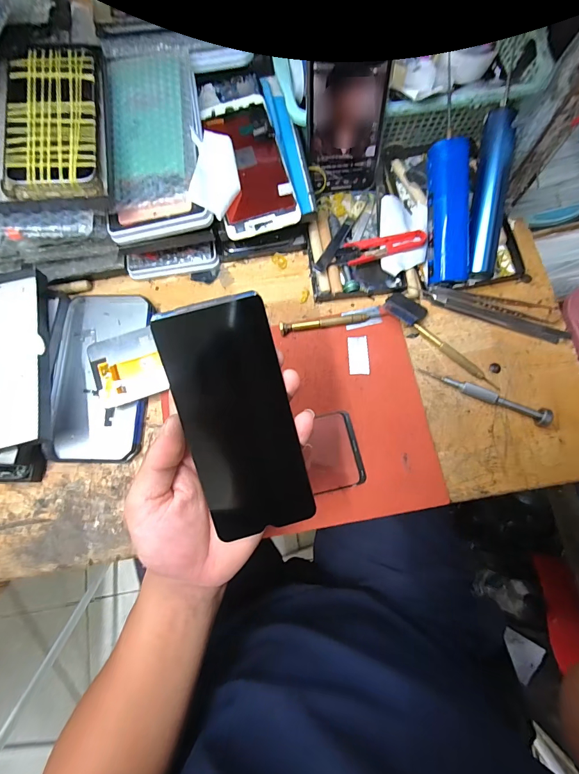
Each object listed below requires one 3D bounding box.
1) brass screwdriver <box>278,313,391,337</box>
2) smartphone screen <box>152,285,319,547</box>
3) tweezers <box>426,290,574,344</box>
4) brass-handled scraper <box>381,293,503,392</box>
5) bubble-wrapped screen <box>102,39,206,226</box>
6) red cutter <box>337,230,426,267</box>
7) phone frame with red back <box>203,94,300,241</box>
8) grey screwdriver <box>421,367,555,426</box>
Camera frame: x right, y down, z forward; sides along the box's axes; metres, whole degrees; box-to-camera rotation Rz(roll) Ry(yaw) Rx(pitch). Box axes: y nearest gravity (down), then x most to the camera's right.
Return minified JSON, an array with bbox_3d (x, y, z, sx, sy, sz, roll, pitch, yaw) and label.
[{"bbox_3d":[0.044,-0.066,0.366,0.108,0.010,0.010,-7,76,1],"label":"brass screwdriver"},{"bbox_3d":[-0.032,0.023,0.232,0.068,0.007,0.153,-15,103,-2],"label":"smartphone screen"},{"bbox_3d":[0.210,-0.071,0.363,0.148,0.011,0.016,18,78,7],"label":"tweezers"},{"bbox_3d":[0.156,-0.052,0.360,0.135,0.011,0.030,38,81,10],"label":"brass-handled scraper"},{"bbox_3d":[-0.131,-0.252,0.346,0.084,0.016,0.183,-8,76,1],"label":"bubble-wrapped screen"},{"bbox_3d":[0.096,-0.147,0.376,0.092,0.014,0.026,-10,76,0],"label":"red cutter"},{"bbox_3d":[-0.042,-0.226,0.363,0.072,0.013,0.147,-16,76,-1],"label":"phone frame with red back"},{"bbox_3d":[0.189,0.006,0.342,0.123,0.019,0.013,25,79,8],"label":"grey screwdriver"}]

